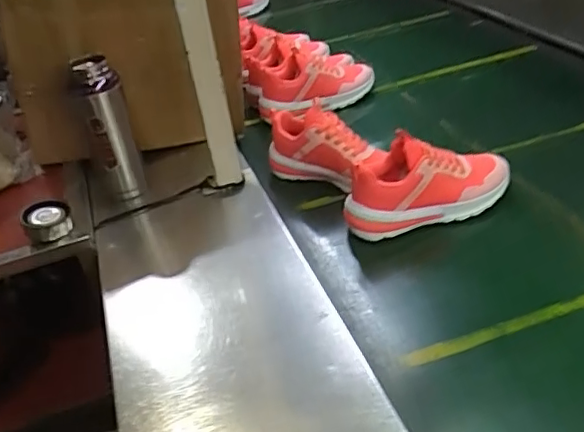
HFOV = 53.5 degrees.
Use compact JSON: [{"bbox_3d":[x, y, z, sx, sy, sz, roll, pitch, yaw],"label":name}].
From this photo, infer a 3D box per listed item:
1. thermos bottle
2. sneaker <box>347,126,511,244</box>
[{"bbox_3d":[-0.287,-0.127,0.914,0.071,0.232,0.070,-18,40,-15],"label":"thermos bottle"},{"bbox_3d":[0.202,-0.051,0.840,0.249,0.116,0.095,-7,38,-2],"label":"sneaker"}]

